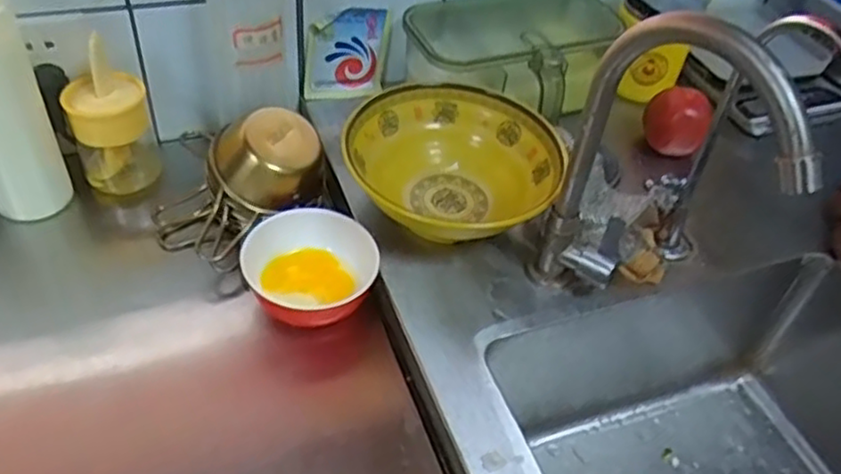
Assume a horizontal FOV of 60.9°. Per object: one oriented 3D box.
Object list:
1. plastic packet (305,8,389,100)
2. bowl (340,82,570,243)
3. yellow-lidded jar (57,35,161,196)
[{"bbox_3d":[-0.076,-0.187,0.738,0.085,0.095,0.012,-12,48,-18],"label":"plastic packet"},{"bbox_3d":[0.028,-0.061,0.632,0.186,0.062,0.165,2,47,-5],"label":"bowl"},{"bbox_3d":[-0.280,-0.104,0.647,0.069,0.127,0.059,-10,49,-16],"label":"yellow-lidded jar"}]

